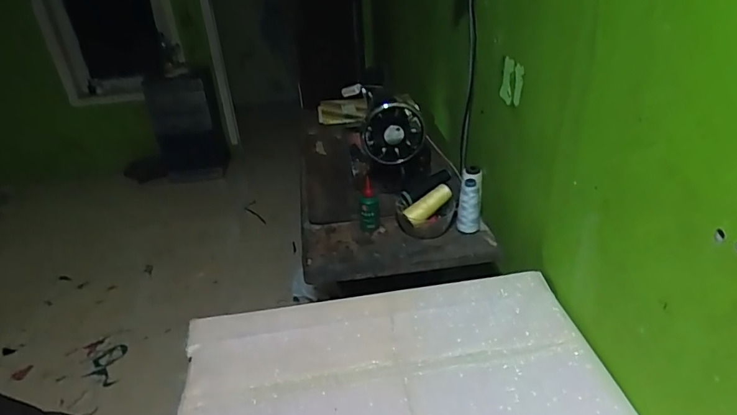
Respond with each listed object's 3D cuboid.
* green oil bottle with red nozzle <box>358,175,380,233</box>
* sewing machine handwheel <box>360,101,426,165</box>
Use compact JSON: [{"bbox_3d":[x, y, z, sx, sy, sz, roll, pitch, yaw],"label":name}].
[{"bbox_3d":[0.000,-0.001,1.000,0.046,0.113,0.037,-5,32,-1],"label":"green oil bottle with red nozzle"},{"bbox_3d":[0.054,-0.160,1.025,0.130,0.159,0.043,-8,44,-8],"label":"sewing machine handwheel"}]

